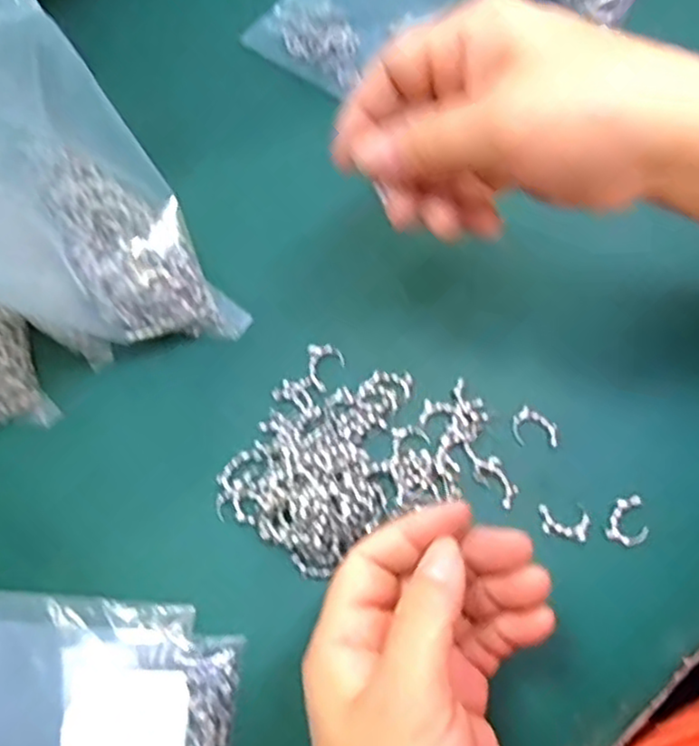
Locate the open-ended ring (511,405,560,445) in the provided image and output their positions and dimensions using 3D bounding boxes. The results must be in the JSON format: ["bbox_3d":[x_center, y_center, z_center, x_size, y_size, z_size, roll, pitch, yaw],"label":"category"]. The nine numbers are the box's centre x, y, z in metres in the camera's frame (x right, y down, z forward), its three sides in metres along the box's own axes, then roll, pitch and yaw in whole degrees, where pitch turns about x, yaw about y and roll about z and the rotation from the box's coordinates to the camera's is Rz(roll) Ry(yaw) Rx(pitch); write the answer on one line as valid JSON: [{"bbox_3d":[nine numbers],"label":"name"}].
[{"bbox_3d":[0.084,0.026,0.313,0.022,0.004,0.017,36,77,9],"label":"open-ended ring"}]

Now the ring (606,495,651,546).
[{"bbox_3d":[0.122,0.063,0.301,0.017,0.004,0.021,23,75,5],"label":"ring"}]

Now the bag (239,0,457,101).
[{"bbox_3d":[0.006,-0.208,0.387,0.079,0.012,0.124,38,77,11],"label":"bag"}]

